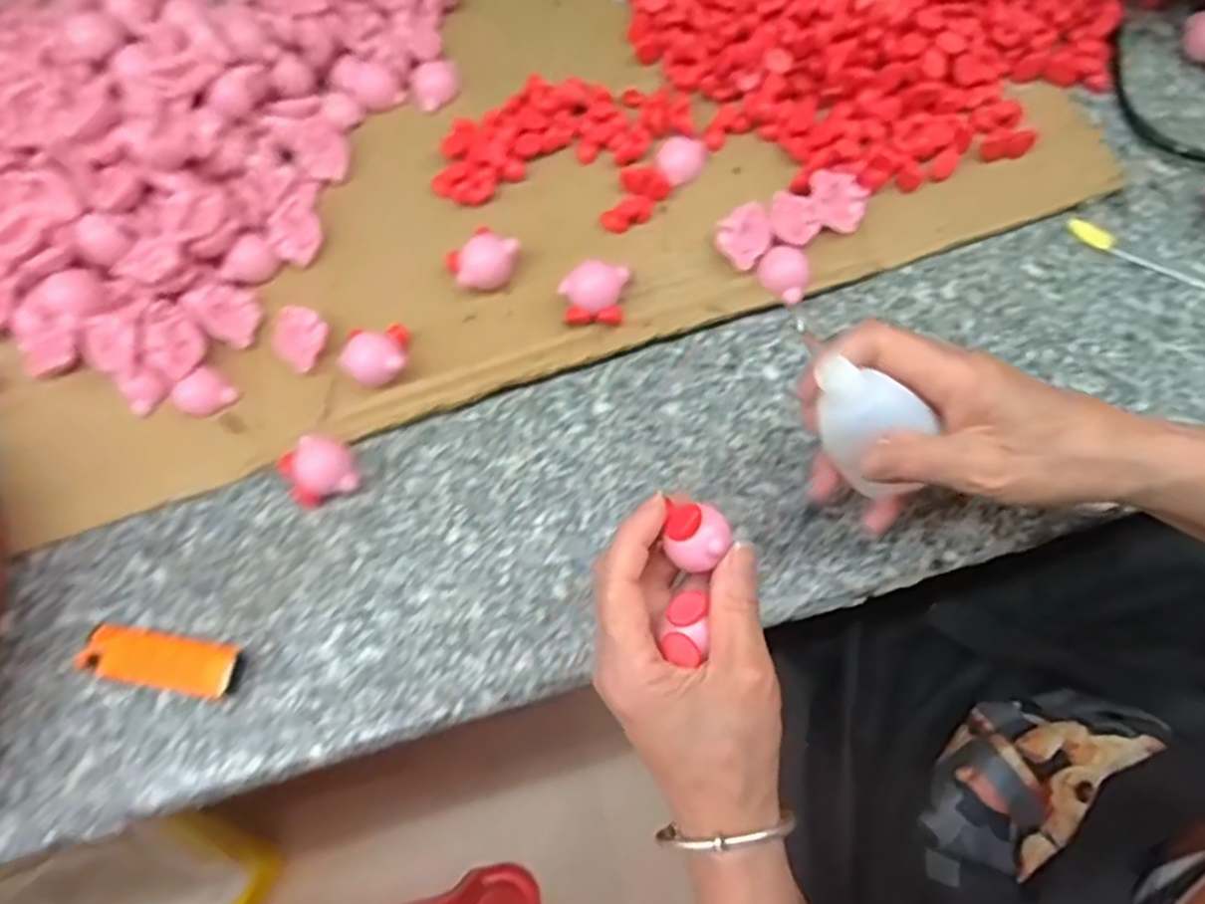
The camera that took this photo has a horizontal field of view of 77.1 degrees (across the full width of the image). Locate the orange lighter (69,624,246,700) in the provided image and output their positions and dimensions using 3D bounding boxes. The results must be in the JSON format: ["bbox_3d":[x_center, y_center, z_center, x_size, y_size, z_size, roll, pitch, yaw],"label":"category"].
[{"bbox_3d":[-0.221,0.104,0.377,0.080,0.014,0.025,8,72,6],"label":"orange lighter"}]

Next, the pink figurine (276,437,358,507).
[{"bbox_3d":[-0.151,0.010,0.402,0.036,0.023,0.034,-1,72,3],"label":"pink figurine"}]

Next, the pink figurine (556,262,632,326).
[{"bbox_3d":[-0.004,-0.085,0.413,0.036,0.024,0.027,-3,72,2],"label":"pink figurine"}]

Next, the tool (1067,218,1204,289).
[{"bbox_3d":[0.306,-0.111,0.431,0.083,0.004,0.012,32,76,13],"label":"tool"}]

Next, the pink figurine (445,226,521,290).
[{"bbox_3d":[-0.065,-0.106,0.420,0.036,0.021,0.031,-38,74,-9],"label":"pink figurine"}]

